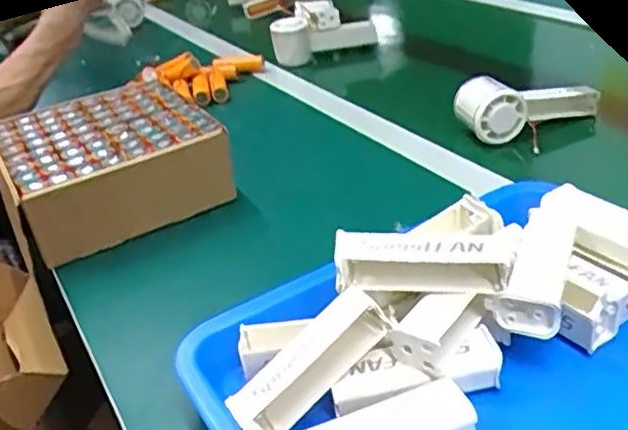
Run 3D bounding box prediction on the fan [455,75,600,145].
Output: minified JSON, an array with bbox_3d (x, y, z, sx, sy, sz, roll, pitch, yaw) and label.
[{"bbox_3d":[0.231,-0.128,0.711,0.165,0.051,0.063,-19,33,-18],"label":"fan"}]

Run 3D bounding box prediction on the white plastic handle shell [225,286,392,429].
[{"bbox_3d":[-0.001,0.085,0.377,0.101,0.023,0.029,-41,41,-13],"label":"white plastic handle shell"}]

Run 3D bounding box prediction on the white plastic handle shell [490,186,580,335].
[{"bbox_3d":[0.152,0.027,0.429,0.035,0.024,0.133,10,36,27],"label":"white plastic handle shell"}]

